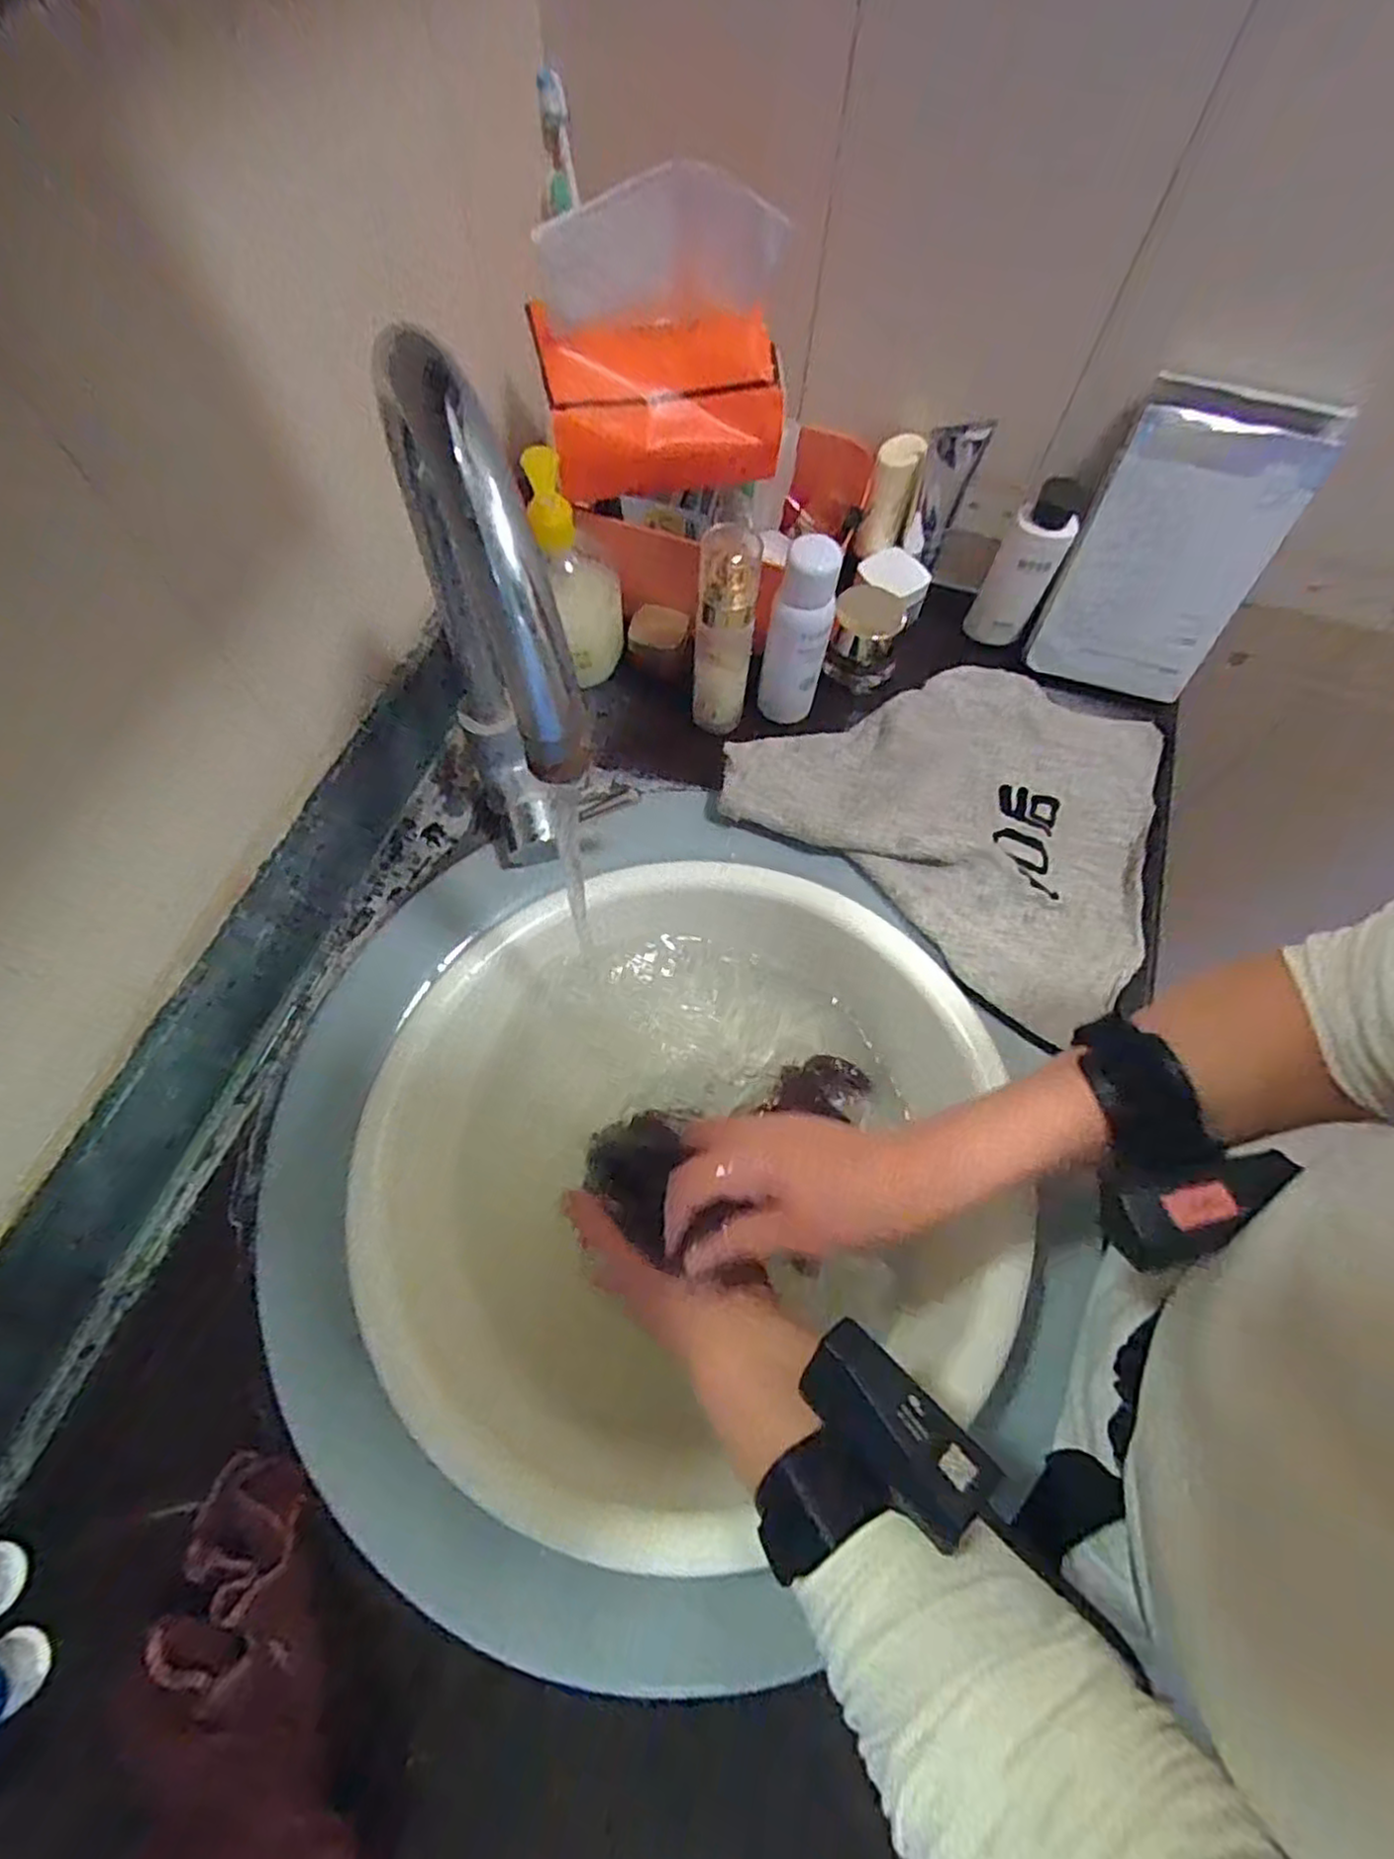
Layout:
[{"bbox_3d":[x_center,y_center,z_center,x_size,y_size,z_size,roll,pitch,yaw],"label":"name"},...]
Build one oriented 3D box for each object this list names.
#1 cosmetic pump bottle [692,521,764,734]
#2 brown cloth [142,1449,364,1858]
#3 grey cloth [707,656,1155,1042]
[{"bbox_3d":[0.020,-0.205,0.508,0.040,0.148,0.041,9,66,2],"label":"cosmetic pump bottle"},{"bbox_3d":[-0.192,0.346,0.304,0.072,0.051,0.199,-15,67,-8],"label":"brown cloth"},{"bbox_3d":[0.210,-0.109,0.536,0.293,0.042,0.284,36,70,14],"label":"grey cloth"}]

